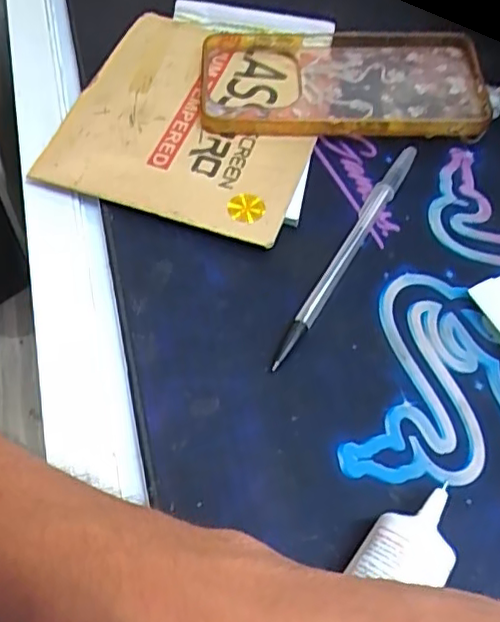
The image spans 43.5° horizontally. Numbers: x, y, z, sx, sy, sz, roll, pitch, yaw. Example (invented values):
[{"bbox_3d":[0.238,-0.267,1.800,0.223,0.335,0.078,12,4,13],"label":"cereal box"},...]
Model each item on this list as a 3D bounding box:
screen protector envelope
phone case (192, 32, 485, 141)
[{"bbox_3d":[-0.030,-0.111,0.359,0.133,0.009,0.151,18,59,7],"label":"screen protector envelope"},{"bbox_3d":[0.057,-0.138,0.379,0.169,0.014,0.089,1,59,-3],"label":"phone case"}]

